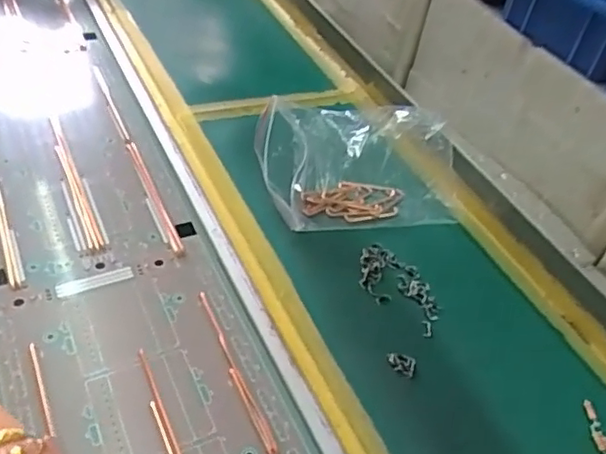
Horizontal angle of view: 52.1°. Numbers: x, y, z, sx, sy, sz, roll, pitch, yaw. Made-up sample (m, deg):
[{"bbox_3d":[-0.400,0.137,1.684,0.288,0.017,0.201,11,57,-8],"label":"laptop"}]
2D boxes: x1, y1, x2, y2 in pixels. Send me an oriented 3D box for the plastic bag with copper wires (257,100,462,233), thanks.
[{"bbox_3d":[0.040,-0.048,0.461,0.146,0.056,0.088,-2,46,-11],"label":"plastic bag with copper wires"}]

